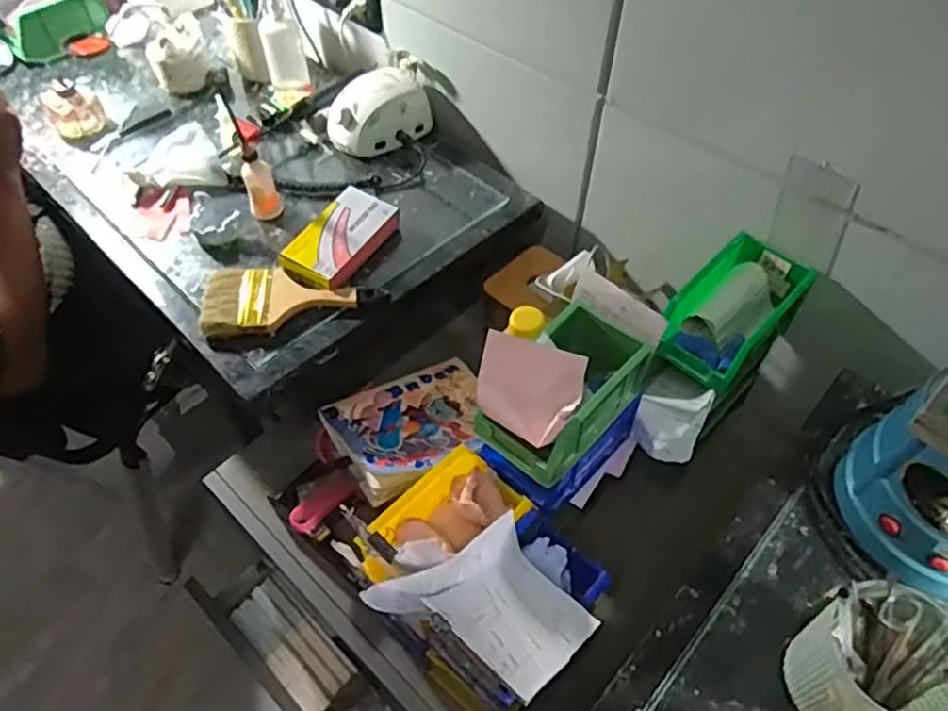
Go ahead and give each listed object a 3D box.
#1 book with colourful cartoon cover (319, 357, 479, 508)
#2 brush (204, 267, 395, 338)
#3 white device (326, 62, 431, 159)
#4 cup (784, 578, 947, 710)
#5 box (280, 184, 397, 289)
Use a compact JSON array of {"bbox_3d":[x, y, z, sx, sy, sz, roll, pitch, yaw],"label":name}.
[{"bbox_3d":[-0.070,0.082,0.859,0.211,0.028,0.156,-23,49,-30],"label":"book with colourful cartoon cover"},{"bbox_3d":[-0.220,-0.074,0.830,0.216,0.022,0.094,-3,53,-3],"label":"brush"},{"bbox_3d":[-0.142,-0.359,1.016,0.146,0.083,0.105,-35,61,-24],"label":"white device"},{"bbox_3d":[0.304,0.238,0.517,0.102,0.120,0.095,0,53,-1],"label":"cup"},{"bbox_3d":[-0.175,-0.153,0.883,0.082,0.035,0.162,27,57,18],"label":"box"}]

